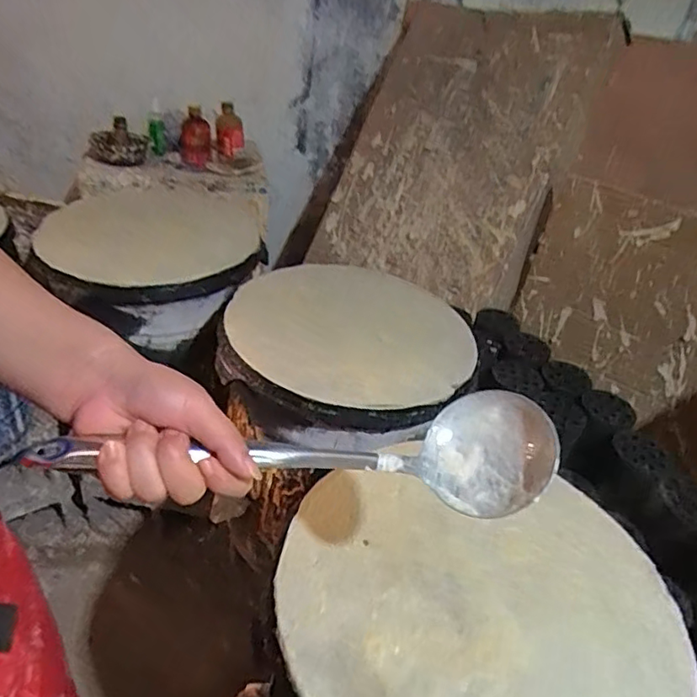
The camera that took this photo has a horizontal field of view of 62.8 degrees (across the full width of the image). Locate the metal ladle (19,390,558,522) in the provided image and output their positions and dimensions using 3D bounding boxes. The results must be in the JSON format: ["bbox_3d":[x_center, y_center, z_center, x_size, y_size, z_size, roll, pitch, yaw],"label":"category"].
[{"bbox_3d":[-0.021,0.070,0.380,0.331,0.060,0.092,3,34,-18],"label":"metal ladle"}]

